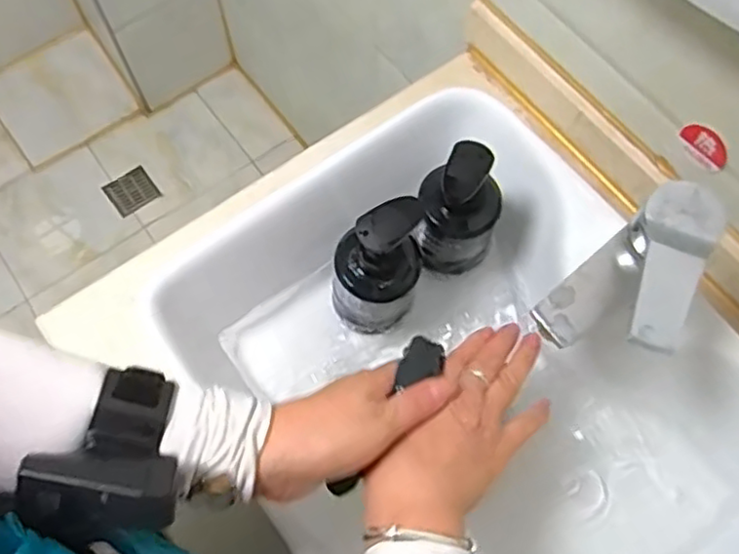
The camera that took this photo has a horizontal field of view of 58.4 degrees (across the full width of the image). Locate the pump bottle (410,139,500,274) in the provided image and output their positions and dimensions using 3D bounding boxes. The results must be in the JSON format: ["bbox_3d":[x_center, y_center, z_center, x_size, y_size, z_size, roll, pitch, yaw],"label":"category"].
[{"bbox_3d":[0.074,-0.056,0.555,0.066,0.140,0.054,15,68,5],"label":"pump bottle"}]

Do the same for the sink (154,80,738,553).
[{"bbox_3d":[0.097,0.108,0.554,0.348,0.143,0.462,-34,72,-14],"label":"sink"}]

